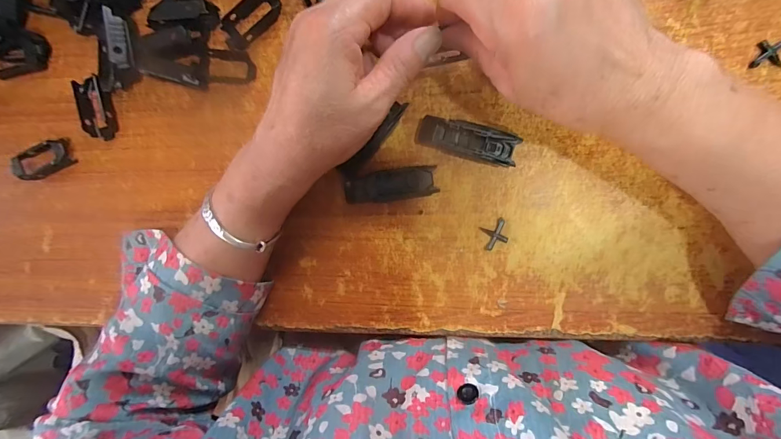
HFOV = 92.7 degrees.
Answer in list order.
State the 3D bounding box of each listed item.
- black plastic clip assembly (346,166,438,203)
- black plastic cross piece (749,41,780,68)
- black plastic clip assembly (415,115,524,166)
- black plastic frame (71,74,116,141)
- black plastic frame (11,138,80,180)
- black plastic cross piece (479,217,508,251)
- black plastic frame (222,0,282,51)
[{"bbox_3d":[0.000,-0.024,0.268,0.066,0.015,0.022,-8,92,9],"label":"black plastic clip assembly"},{"bbox_3d":[0.240,-0.105,0.234,0.022,0.006,0.017,4,94,8],"label":"black plastic cross piece"},{"bbox_3d":[0.053,-0.055,0.259,0.069,0.015,0.023,17,96,7],"label":"black plastic clip assembly"},{"bbox_3d":[-0.237,-0.090,0.301,0.024,0.012,0.051,-12,92,9],"label":"black plastic frame"},{"bbox_3d":[-0.281,-0.049,0.301,0.045,0.014,0.023,-20,90,9],"label":"black plastic frame"},{"bbox_3d":[0.075,0.010,0.264,0.018,0.004,0.018,-20,90,9],"label":"black plastic cross piece"},{"bbox_3d":[-0.105,-0.151,0.280,0.049,0.008,0.026,-42,87,8],"label":"black plastic frame"}]

